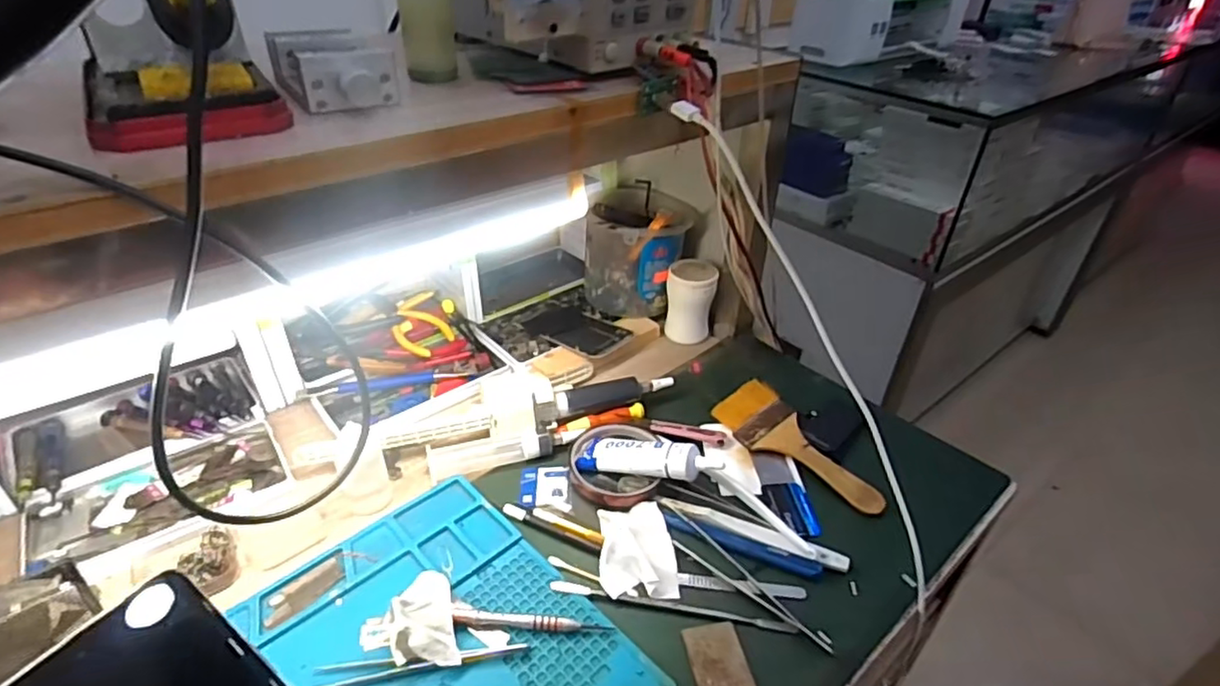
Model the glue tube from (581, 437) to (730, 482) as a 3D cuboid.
[{"bbox_3d":[0.030,0.095,0.524,0.124,0.021,0.038,-1,30,28],"label":"glue tube"}]

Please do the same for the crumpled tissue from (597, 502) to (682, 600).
[{"bbox_3d":[0.020,0.149,0.478,0.056,0.023,0.081,-1,34,-4],"label":"crumpled tissue"}]

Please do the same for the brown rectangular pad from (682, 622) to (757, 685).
[{"bbox_3d":[0.073,0.211,0.410,0.038,0.004,0.061,-4,35,-9],"label":"brown rectangular pad"}]

